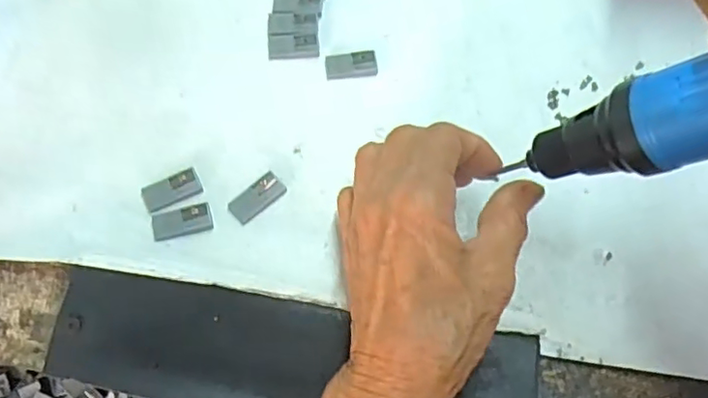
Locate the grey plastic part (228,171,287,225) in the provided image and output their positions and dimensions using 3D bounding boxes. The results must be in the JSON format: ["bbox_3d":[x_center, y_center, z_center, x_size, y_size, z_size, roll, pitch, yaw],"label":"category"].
[{"bbox_3d":[-0.048,-0.001,0.297,0.029,0.004,0.014,-40,76,-16],"label":"grey plastic part"}]

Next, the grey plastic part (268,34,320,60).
[{"bbox_3d":[-0.033,-0.085,0.330,0.028,0.004,0.015,-2,69,-3],"label":"grey plastic part"}]

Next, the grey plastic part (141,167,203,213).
[{"bbox_3d":[-0.090,-0.004,0.296,0.028,0.004,0.014,-26,72,-12],"label":"grey plastic part"}]

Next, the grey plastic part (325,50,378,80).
[{"bbox_3d":[-0.001,-0.073,0.327,0.028,0.004,0.014,-8,69,-5],"label":"grey plastic part"}]

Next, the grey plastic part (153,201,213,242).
[{"bbox_3d":[-0.083,0.011,0.288,0.028,0.004,0.015,-16,70,-8],"label":"grey plastic part"}]

